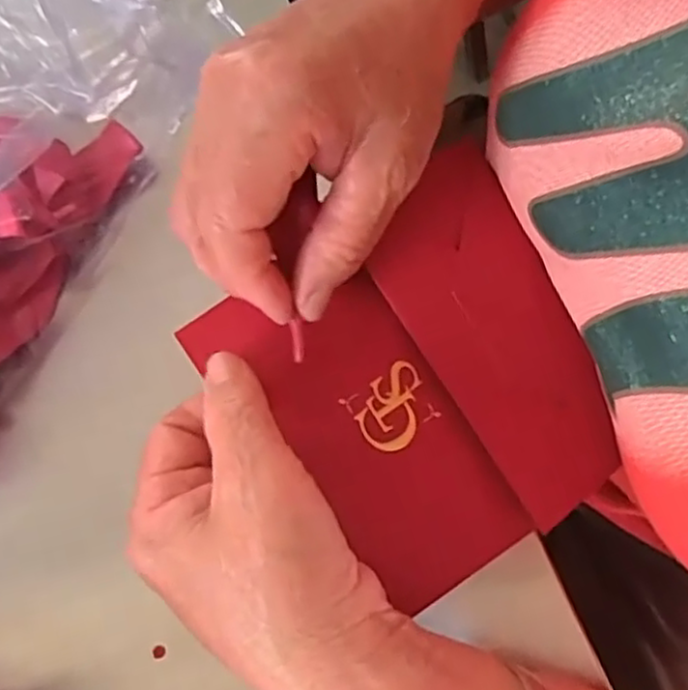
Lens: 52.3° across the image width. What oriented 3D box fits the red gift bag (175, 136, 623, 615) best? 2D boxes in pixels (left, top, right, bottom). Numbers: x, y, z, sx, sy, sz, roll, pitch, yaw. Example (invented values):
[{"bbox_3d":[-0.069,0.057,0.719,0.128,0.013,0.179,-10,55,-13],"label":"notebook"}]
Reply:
[{"bbox_3d":[0.034,0.014,0.259,0.122,0.016,0.133,-35,92,-6],"label":"red gift bag"}]

